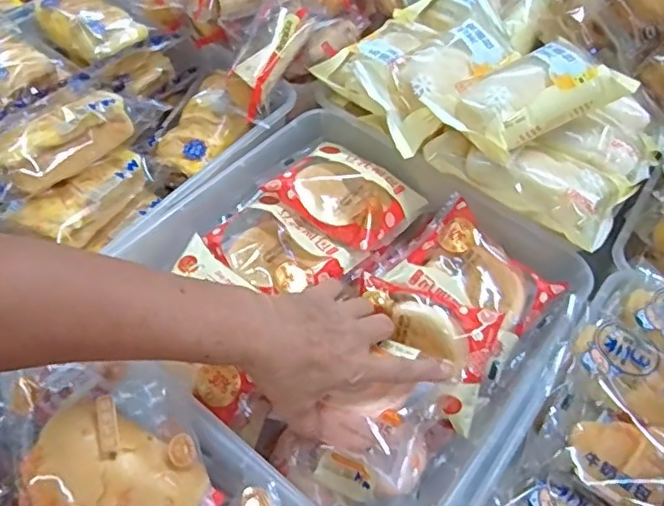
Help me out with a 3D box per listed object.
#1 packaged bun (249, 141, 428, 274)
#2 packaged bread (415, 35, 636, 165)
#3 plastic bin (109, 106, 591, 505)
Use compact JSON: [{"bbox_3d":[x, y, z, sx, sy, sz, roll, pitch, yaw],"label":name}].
[{"bbox_3d":[0.006,-0.043,0.485,0.108,0.029,0.091,32,56,18],"label":"packaged bun"},{"bbox_3d":[0.148,-0.121,0.445,0.120,0.053,0.078,-23,58,-21],"label":"packaged bread"},{"bbox_3d":[0.015,0.046,0.462,0.281,0.113,0.255,37,58,21],"label":"plastic bin"}]

